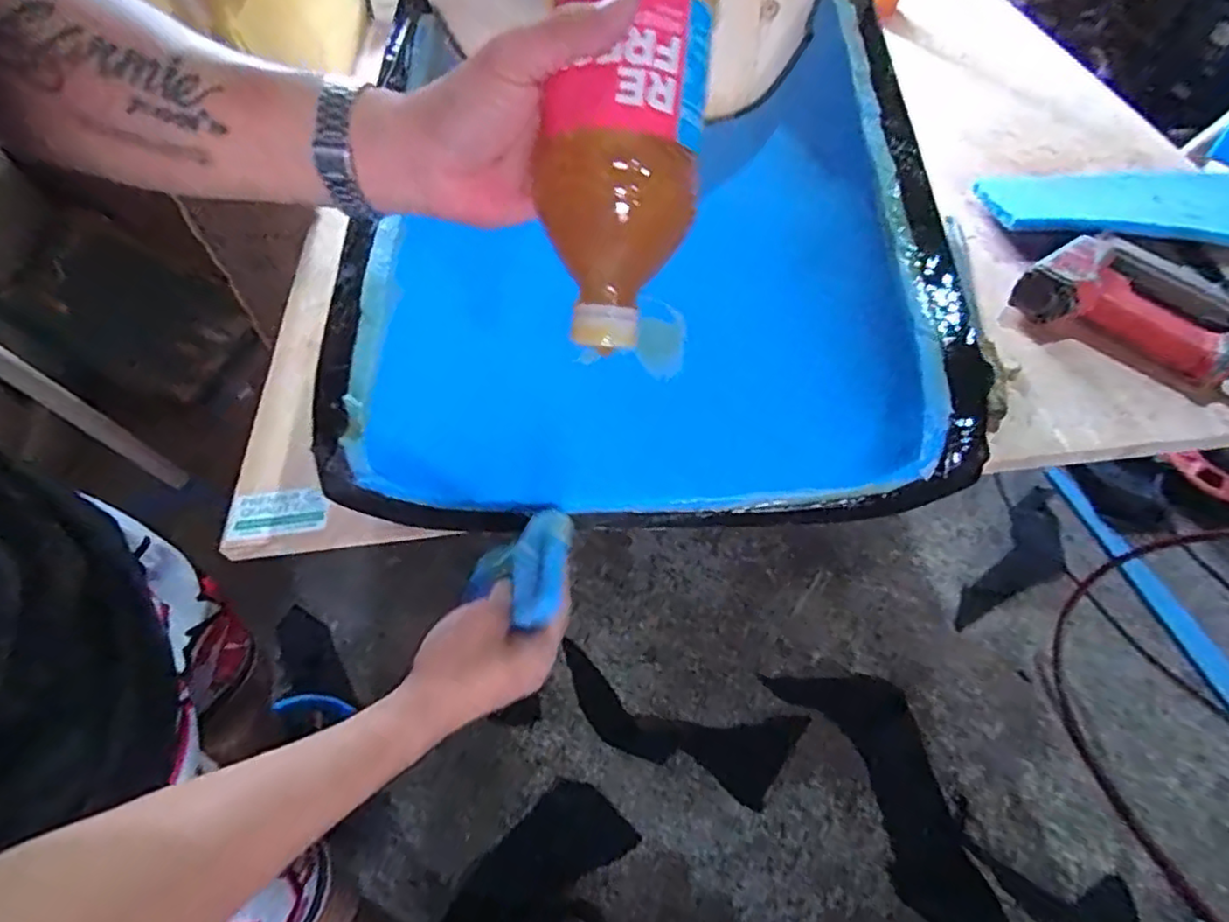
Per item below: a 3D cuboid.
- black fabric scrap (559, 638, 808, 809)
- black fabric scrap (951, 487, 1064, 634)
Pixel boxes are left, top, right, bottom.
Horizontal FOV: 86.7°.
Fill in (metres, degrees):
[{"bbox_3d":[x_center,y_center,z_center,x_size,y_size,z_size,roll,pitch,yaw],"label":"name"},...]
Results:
[{"bbox_3d":[0.091,0.437,1.094,0.412,0.006,0.144,16,56,15],"label":"black fabric scrap"},{"bbox_3d":[0.780,0.193,1.243,0.119,0.010,0.366,33,62,24],"label":"black fabric scrap"}]

